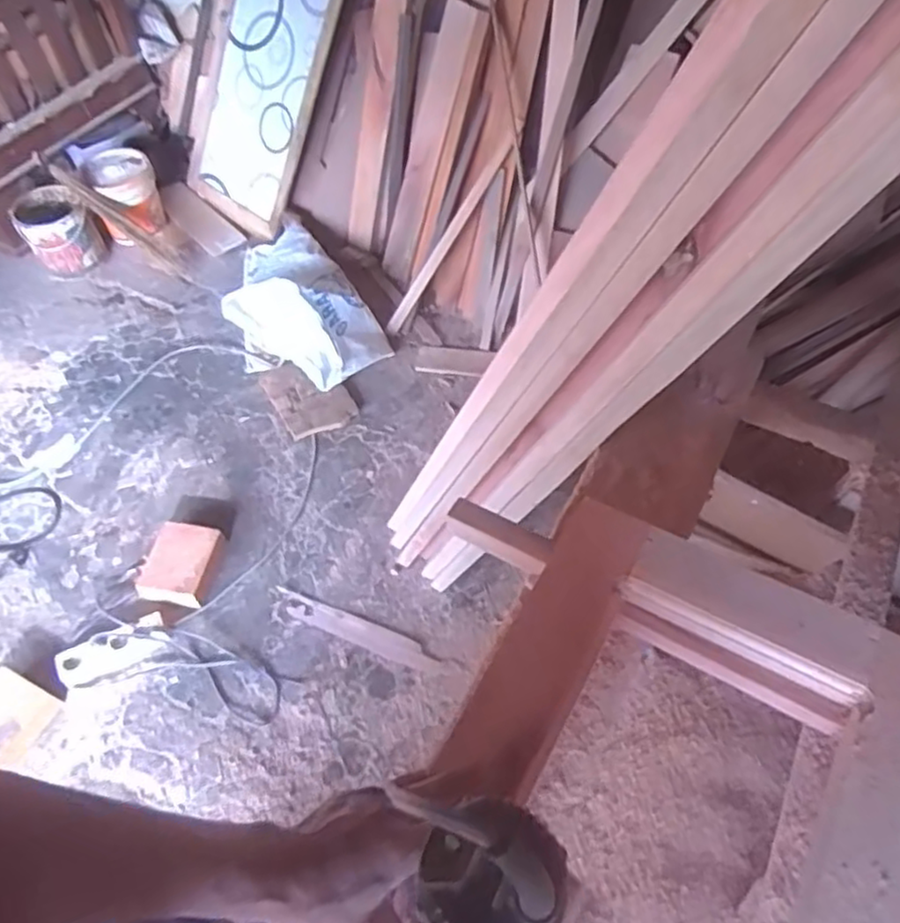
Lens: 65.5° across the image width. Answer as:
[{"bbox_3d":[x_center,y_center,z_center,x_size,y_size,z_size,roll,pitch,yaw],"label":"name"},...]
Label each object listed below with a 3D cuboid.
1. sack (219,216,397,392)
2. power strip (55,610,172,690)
[{"bbox_3d":[-0.416,-0.422,1.825,0.325,0.183,0.579,-27,60,-18],"label":"sack"},{"bbox_3d":[-0.659,0.368,1.368,0.203,0.038,0.074,-23,59,-15],"label":"power strip"}]

